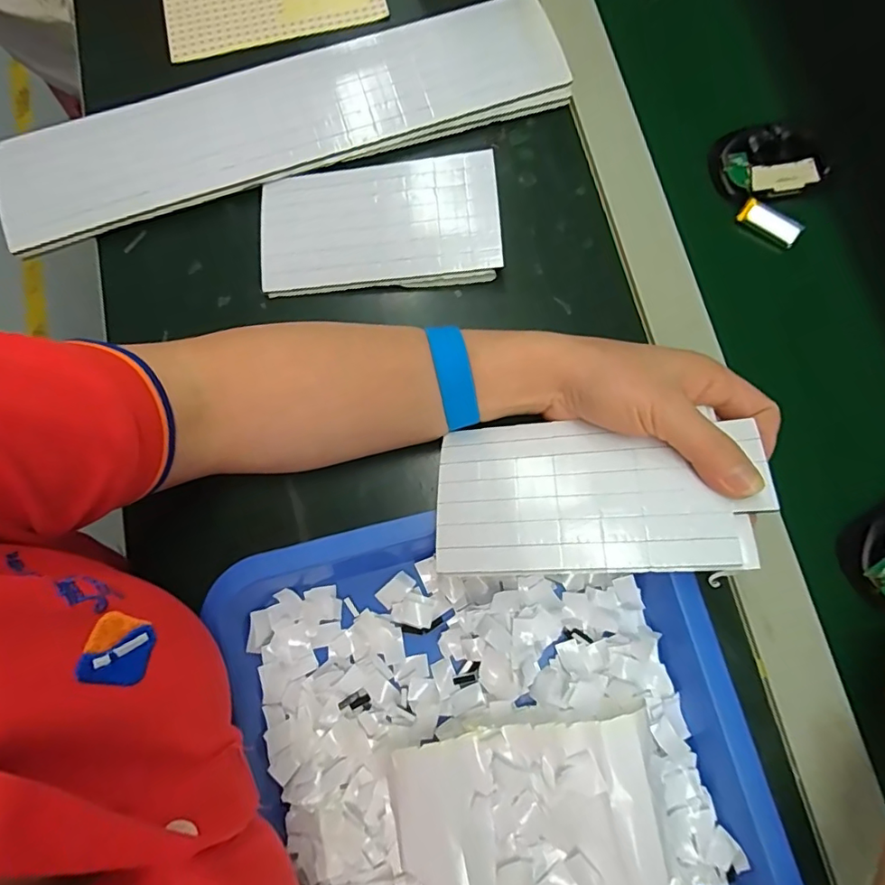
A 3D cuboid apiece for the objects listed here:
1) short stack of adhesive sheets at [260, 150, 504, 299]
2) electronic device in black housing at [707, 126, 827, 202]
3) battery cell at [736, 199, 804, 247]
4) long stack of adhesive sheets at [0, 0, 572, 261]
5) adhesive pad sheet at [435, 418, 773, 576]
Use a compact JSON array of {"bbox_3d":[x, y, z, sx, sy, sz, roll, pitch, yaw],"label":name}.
[{"bbox_3d":[-0.044,-0.150,0.353,0.160,0.014,0.089,-3,76,-1],"label":"short stack of adhesive sheets"},{"bbox_3d":[0.228,-0.197,0.366,0.070,0.016,0.052,-8,76,-2],"label":"electronic device in black housing"},{"bbox_3d":[0.228,-0.153,0.360,0.042,0.007,0.015,35,79,8],"label":"battery cell"},{"bbox_3d":[-0.114,-0.232,0.369,0.395,0.013,0.091,-18,77,-2],"label":"long stack of adhesive sheets"},{"bbox_3d":[0.078,0.025,0.272,0.160,0.008,0.086,-4,61,12],"label":"adhesive pad sheet"}]

